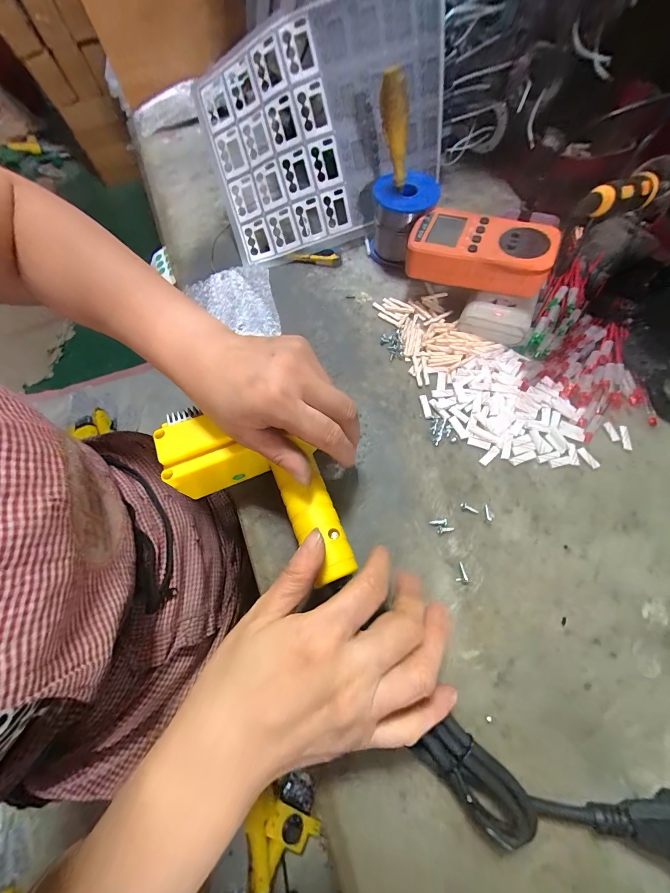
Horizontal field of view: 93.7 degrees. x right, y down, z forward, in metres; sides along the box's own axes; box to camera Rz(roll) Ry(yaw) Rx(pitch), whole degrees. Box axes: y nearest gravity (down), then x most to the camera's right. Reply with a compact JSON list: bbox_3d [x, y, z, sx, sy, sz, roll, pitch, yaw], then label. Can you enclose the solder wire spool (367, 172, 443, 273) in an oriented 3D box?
[{"bbox_3d":[0.072,-0.245,0.343,0.067,0.066,0.062,12,68,8],"label":"solder wire spool"}]

